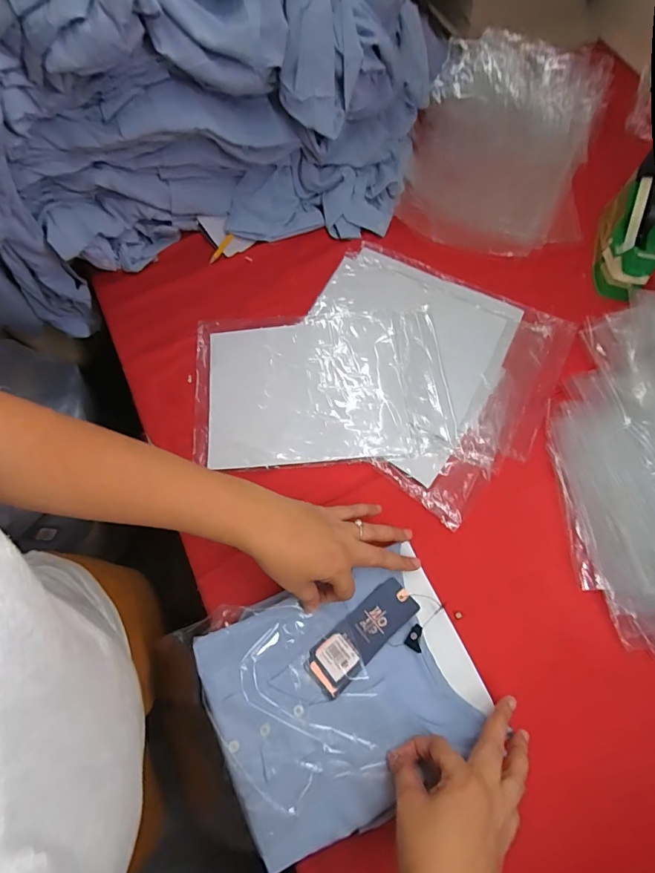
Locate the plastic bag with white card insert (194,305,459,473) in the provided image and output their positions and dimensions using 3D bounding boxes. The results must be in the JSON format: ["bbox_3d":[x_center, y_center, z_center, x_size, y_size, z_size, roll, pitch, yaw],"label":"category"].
[{"bbox_3d":[-0.009,-0.068,0.581,0.327,0.008,0.216,-4,69,1],"label":"plastic bag with white card insert"}]

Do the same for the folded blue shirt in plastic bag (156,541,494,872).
[{"bbox_3d":[-0.003,0.258,0.436,0.292,0.034,0.216,-22,70,-6],"label":"folded blue shirt in plastic bag"}]

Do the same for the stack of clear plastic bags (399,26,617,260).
[{"bbox_3d":[0.281,-0.477,0.696,0.271,0.055,0.388,15,71,8],"label":"stack of clear plastic bags"}]

